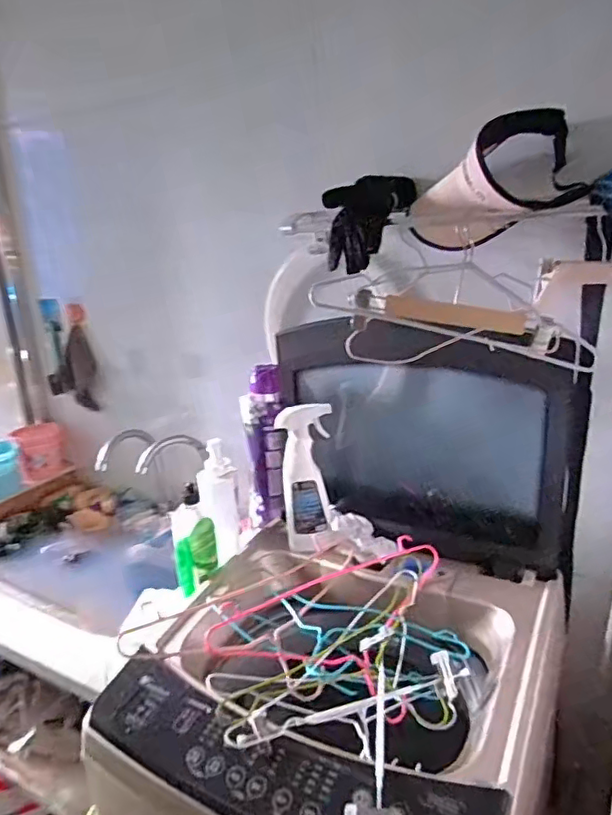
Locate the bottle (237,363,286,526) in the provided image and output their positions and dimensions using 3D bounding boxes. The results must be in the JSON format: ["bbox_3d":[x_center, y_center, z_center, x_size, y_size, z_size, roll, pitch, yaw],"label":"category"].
[{"bbox_3d":[-0.081,0.079,1.143,0.059,0.324,0.094,-18,23,-40],"label":"bottle"}]

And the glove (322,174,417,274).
[{"bbox_3d":[0.110,-0.295,0.901,0.141,0.131,0.079,-18,22,-39],"label":"glove"}]

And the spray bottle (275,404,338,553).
[{"bbox_3d":[0.003,0.134,0.980,0.085,0.272,0.072,-3,17,-1],"label":"spray bottle"}]

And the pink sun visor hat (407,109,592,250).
[{"bbox_3d":[0.265,-0.323,0.819,0.111,0.160,0.208,-15,21,-34],"label":"pink sun visor hat"}]

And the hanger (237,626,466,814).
[{"bbox_3d":[0.082,0.372,0.676,0.185,0.028,0.253,12,23,40],"label":"hanger"}]

